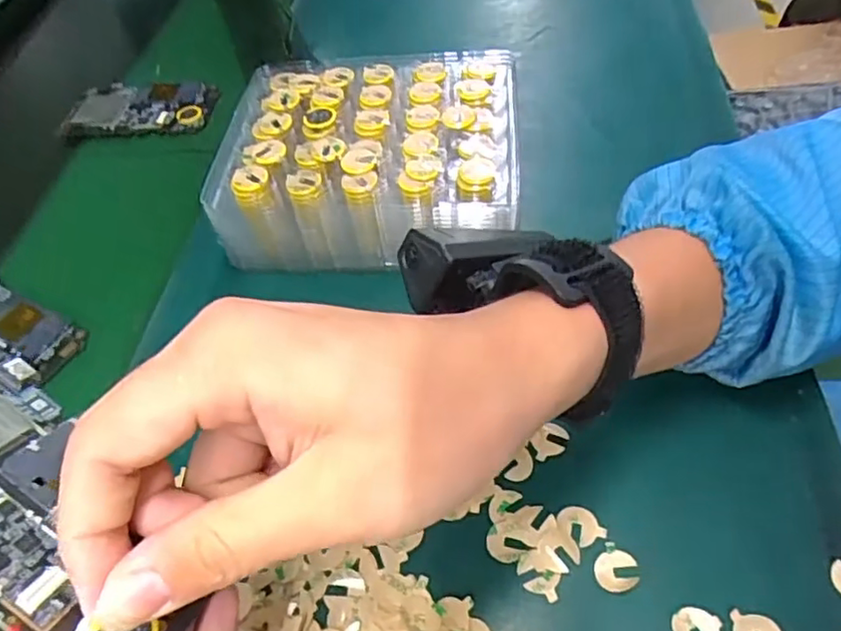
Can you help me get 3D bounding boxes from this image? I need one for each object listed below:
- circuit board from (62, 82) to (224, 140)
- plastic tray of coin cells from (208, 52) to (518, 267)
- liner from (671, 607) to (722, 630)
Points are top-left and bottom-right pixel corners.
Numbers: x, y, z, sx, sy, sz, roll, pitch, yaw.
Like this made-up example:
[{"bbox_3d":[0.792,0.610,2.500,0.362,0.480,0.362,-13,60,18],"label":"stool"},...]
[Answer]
[{"bbox_3d":[-0.228,-0.170,0.517,0.121,0.014,0.060,-6,51,5],"label":"circuit board"},{"bbox_3d":[-0.028,-0.096,0.396,0.171,0.065,0.142,0,52,6],"label":"plastic tray of coin cells"},{"bbox_3d":[0.108,0.123,0.248,0.017,0.004,0.017,11,55,20],"label":"liner"}]

